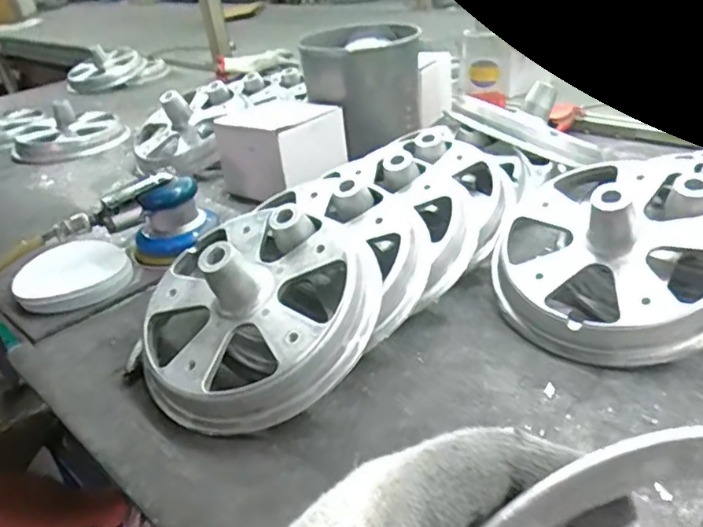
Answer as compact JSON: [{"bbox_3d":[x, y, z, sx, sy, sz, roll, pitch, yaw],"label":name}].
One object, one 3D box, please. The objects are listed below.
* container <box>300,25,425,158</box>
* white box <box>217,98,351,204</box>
[{"bbox_3d":[0.012,-0.275,0.902,0.169,0.148,0.169,-25,34,-19],"label":"container"},{"bbox_3d":[-0.094,-0.161,0.822,0.118,0.092,0.136,19,39,37],"label":"white box"}]

